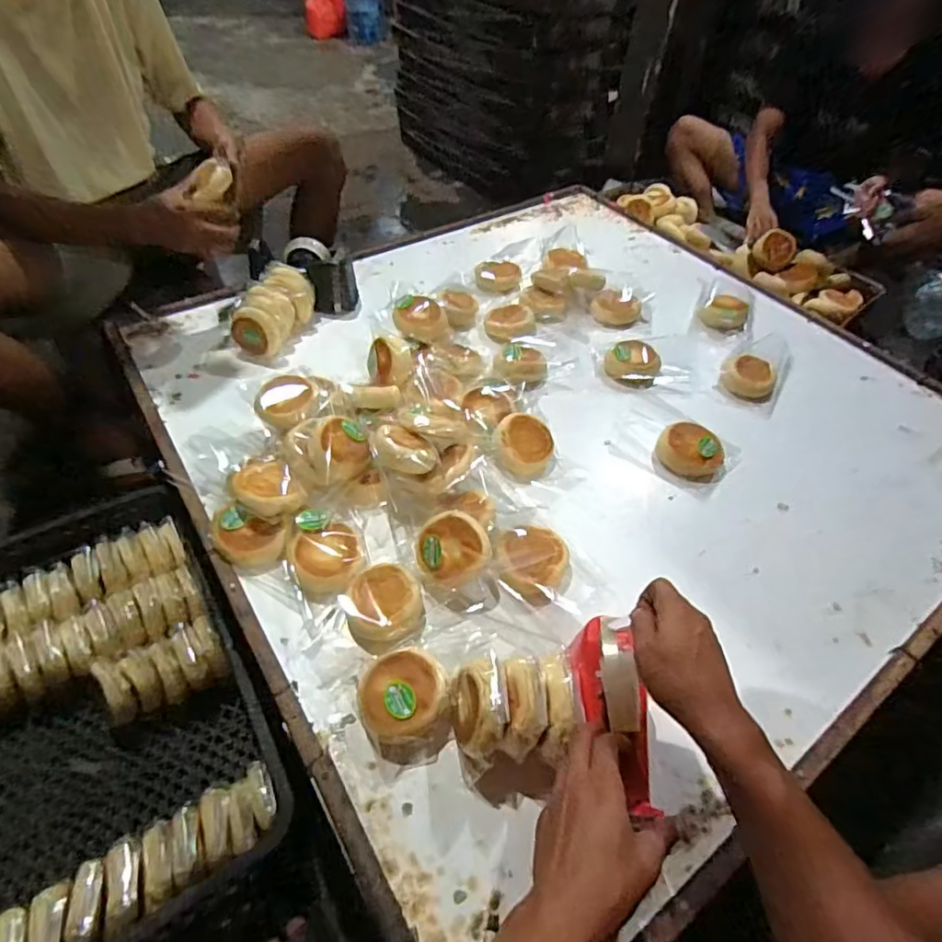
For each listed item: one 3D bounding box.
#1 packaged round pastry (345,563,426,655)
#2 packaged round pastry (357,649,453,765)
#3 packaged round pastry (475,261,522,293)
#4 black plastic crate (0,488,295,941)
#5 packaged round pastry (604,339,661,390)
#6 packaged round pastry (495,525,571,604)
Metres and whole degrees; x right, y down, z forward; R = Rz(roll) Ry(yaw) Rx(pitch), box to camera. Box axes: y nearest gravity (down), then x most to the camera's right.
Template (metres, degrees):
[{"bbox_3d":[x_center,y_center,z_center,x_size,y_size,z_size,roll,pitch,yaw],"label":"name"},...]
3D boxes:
[{"bbox_3d":[-0.102,0.160,0.649,0.094,0.038,0.098,3,49,-3],"label":"packaged round pastry"},{"bbox_3d":[-0.069,0.243,0.577,0.089,0.039,0.113,-10,51,-14],"label":"packaged round pastry"},{"bbox_3d":[0.057,-0.405,1.146,0.095,0.028,0.078,2,49,-4],"label":"packaged round pastry"},{"bbox_3d":[-0.550,0.343,0.766,0.431,0.121,0.624,-24,55,-24],"label":"black plastic crate"},{"bbox_3d":[0.285,-0.188,0.973,0.095,0.045,0.089,3,49,-3],"label":"packaged round pastry"},{"bbox_3d":[0.078,0.119,0.699,0.095,0.042,0.090,3,49,-3],"label":"packaged round pastry"}]

